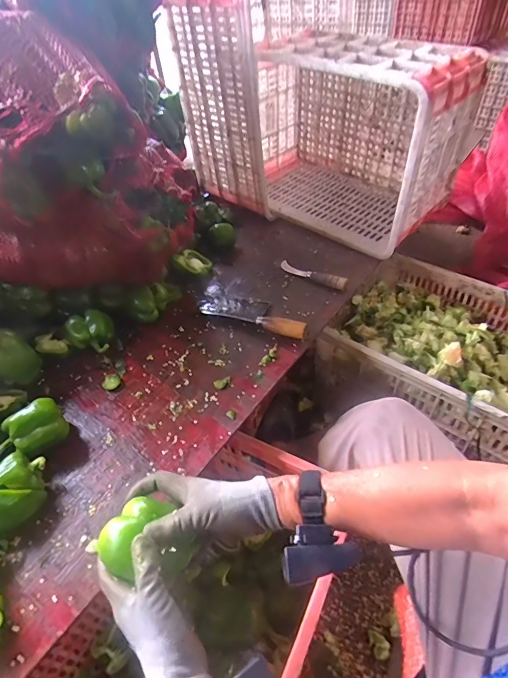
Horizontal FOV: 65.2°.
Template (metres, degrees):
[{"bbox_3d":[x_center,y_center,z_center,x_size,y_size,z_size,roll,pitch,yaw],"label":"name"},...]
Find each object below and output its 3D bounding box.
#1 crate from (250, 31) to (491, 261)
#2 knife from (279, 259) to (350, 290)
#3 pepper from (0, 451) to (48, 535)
[{"bbox_3d":[0.204,-0.478,0.932,0.481,0.319,0.309,30,55,29],"label":"crate"},{"bbox_3d":[0.124,-0.142,0.854,0.157,0.018,0.032,24,53,26],"label":"knife"},{"bbox_3d":[-0.333,0.207,0.542,0.103,0.065,0.084,-33,52,-24],"label":"pepper"}]

